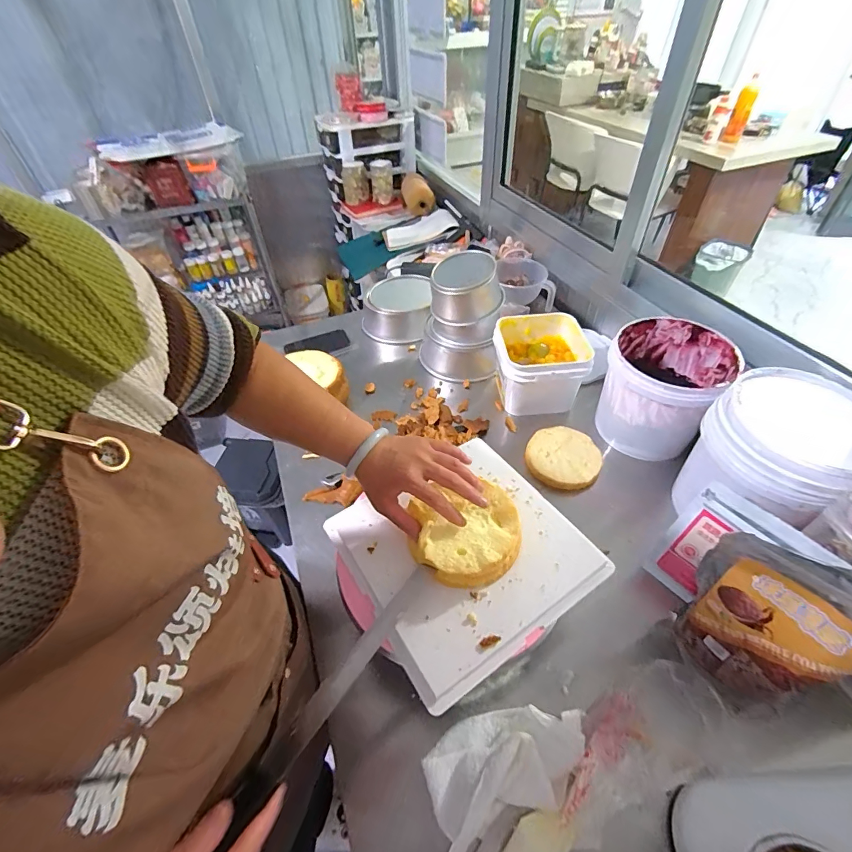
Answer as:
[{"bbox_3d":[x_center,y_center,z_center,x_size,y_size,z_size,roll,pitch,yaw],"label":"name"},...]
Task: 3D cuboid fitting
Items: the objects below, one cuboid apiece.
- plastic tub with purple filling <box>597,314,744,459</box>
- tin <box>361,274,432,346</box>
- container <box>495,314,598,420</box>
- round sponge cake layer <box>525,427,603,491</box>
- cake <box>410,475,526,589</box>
[{"bbox_3d":[0.426,-0.068,0.781,0.182,0.181,0.191,-1,47,2],"label":"plastic tub with purple filling"},{"bbox_3d":[-0.071,-0.306,1.100,0.176,0.086,0.200,0,47,3],"label":"tin"},{"bbox_3d":[0.231,-0.124,0.877,0.179,0.133,0.172,0,47,3],"label":"container"},{"bbox_3d":[0.253,0.058,0.786,0.127,0.030,0.121,-1,47,2],"label":"round sponge cake layer"},{"bbox_3d":[0.049,0.126,0.517,0.129,0.040,0.127,-1,47,2],"label":"cake"}]

